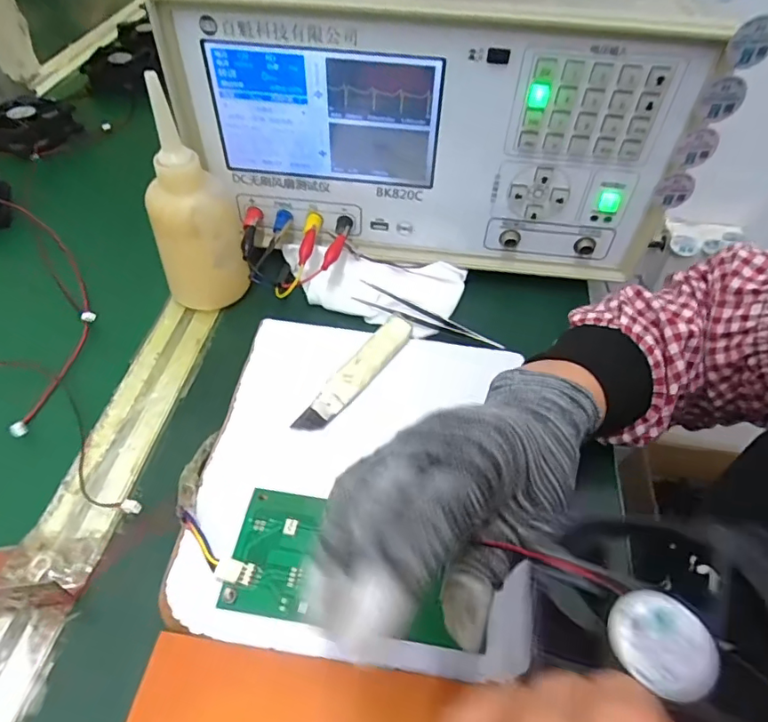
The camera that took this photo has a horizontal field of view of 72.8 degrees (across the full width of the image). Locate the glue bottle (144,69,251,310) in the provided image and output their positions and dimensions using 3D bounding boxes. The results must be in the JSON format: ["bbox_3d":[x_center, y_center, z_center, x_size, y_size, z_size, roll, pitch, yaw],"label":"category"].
[{"bbox_3d":[-0.142,-0.112,0.379,0.063,0.152,0.067,-15,52,-11],"label":"glue bottle"}]

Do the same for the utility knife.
[{"bbox_3d":[-0.017,0.006,0.355,0.024,0.005,0.112,29,57,23],"label":"utility knife"}]

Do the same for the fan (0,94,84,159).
[{"bbox_3d":[-0.397,-0.266,0.575,0.095,0.024,0.093,24,55,19],"label":"fan"}]

